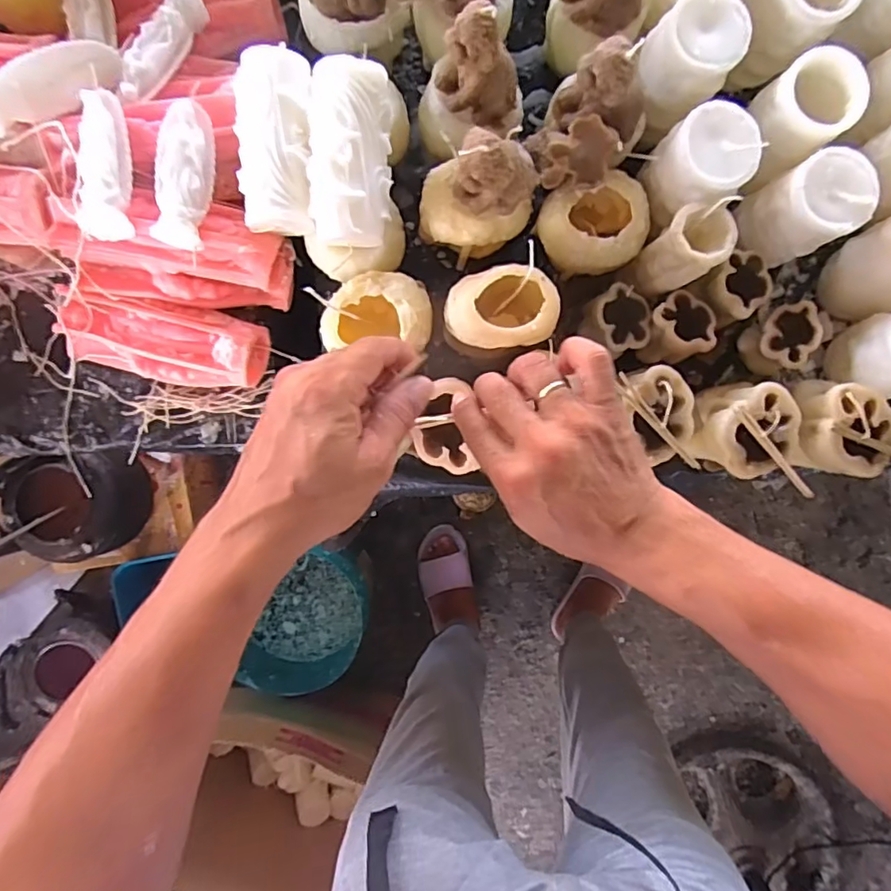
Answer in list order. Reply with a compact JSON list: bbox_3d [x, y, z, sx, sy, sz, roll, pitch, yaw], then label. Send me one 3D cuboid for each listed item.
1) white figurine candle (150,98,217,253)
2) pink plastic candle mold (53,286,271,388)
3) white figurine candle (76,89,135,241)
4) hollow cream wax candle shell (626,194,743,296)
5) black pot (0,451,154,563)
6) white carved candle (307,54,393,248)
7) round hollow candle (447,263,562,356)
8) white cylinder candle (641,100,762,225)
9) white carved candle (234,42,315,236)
[{"bbox_3d":[-0.184,-0.190,0.406,0.036,0.031,0.102,2,92,-1],"label":"white figurine candle"},{"bbox_3d":[-0.226,-0.083,0.461,0.163,0.037,0.061,8,92,-2],"label":"pink plastic candle mold"},{"bbox_3d":[-0.237,-0.197,0.403,0.032,0.033,0.100,0,92,-1],"label":"white figurine candle"},{"bbox_3d":[0.180,-0.147,0.430,0.055,0.072,0.045,-27,93,0],"label":"hollow cream wax candle shell"},{"bbox_3d":[-0.637,0.103,0.959,0.210,0.155,0.173,-3,92,-1],"label":"black pot"},{"bbox_3d":[-0.066,-0.197,0.394,0.055,0.049,0.116,1,92,-1],"label":"white carved candle"},{"bbox_3d":[0.043,-0.100,0.432,0.083,0.068,0.057,-9,92,-1],"label":"round hollow candle"},{"bbox_3d":[0.189,-0.206,0.422,0.063,0.058,0.065,-32,93,0],"label":"white cylinder candle"},{"bbox_3d":[-0.118,-0.212,0.401,0.052,0.043,0.116,2,92,-1],"label":"white carved candle"}]

